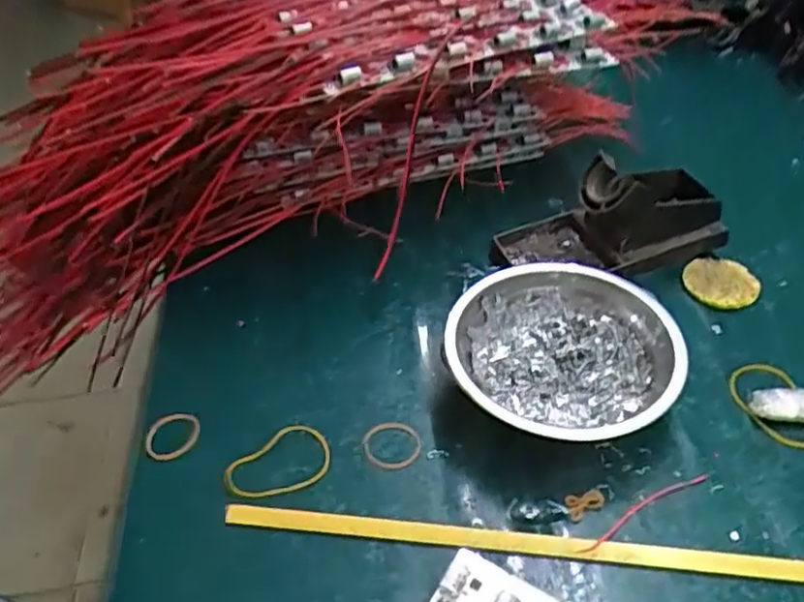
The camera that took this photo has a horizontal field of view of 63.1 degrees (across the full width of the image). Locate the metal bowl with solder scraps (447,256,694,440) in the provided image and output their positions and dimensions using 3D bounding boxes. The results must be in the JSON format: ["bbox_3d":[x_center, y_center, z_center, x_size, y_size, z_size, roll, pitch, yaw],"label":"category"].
[{"bbox_3d":[0.090,0.034,0.376,0.124,0.041,0.123,-3,43,2],"label":"metal bowl with solder scraps"}]

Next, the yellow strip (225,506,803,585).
[{"bbox_3d":[0.067,0.118,0.318,0.310,0.006,0.012,2,44,8],"label":"yellow strip"}]

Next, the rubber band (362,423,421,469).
[{"bbox_3d":[-0.006,0.079,0.364,0.032,0.004,0.029,14,47,19],"label":"rubber band"}]

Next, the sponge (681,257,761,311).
[{"bbox_3d":[0.214,-0.012,0.440,0.047,0.008,0.042,21,49,25],"label":"sponge"}]

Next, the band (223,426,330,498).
[{"bbox_3d":[-0.067,0.090,0.358,0.057,0.004,0.041,-28,48,-23],"label":"band"}]

